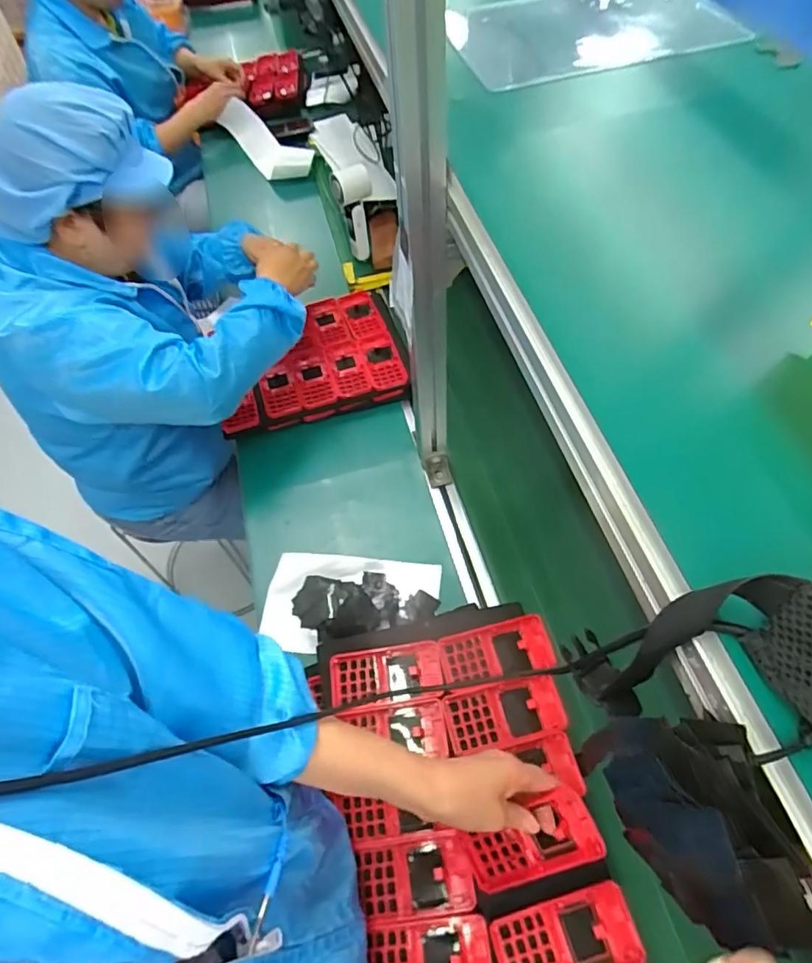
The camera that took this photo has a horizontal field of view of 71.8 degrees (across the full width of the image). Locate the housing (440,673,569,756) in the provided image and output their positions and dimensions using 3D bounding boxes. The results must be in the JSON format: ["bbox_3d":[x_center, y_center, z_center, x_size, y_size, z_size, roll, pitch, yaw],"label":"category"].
[{"bbox_3d":[0.105,0.246,0.595,0.123,0.014,0.060,-11,56,-5],"label":"housing"}]

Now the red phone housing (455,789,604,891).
[{"bbox_3d":[0.111,0.331,0.512,0.129,0.021,0.056,-36,55,20],"label":"red phone housing"}]

